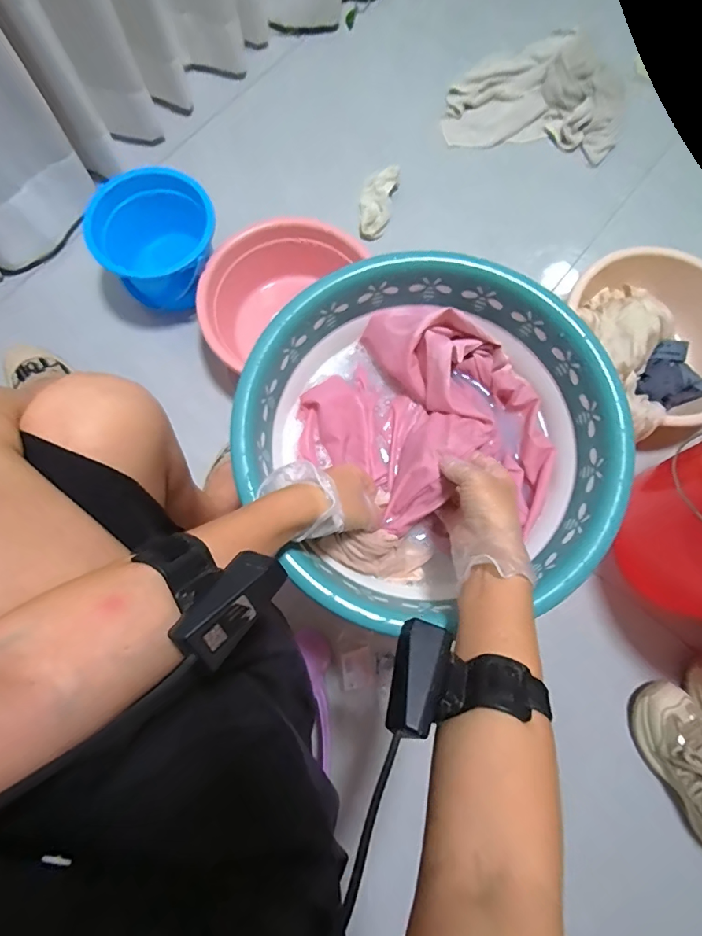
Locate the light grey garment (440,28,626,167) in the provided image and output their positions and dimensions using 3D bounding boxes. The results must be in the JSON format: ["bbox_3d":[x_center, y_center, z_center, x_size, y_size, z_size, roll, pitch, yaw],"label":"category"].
[{"bbox_3d":[0.394,-0.807,0.990,0.362,0.072,0.272,6,77,0],"label":"light grey garment"}]

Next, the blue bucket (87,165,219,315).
[{"bbox_3d":[-0.340,-0.383,0.815,0.202,0.150,0.183,-12,78,-4],"label":"blue bucket"}]

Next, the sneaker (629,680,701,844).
[{"bbox_3d":[0.521,0.452,0.662,0.094,0.115,0.249,-31,80,-8],"label":"sneaker"}]

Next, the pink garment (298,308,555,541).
[{"bbox_3d":[0.096,-0.046,0.487,0.261,0.067,0.228,39,79,7],"label":"pink garment"}]

